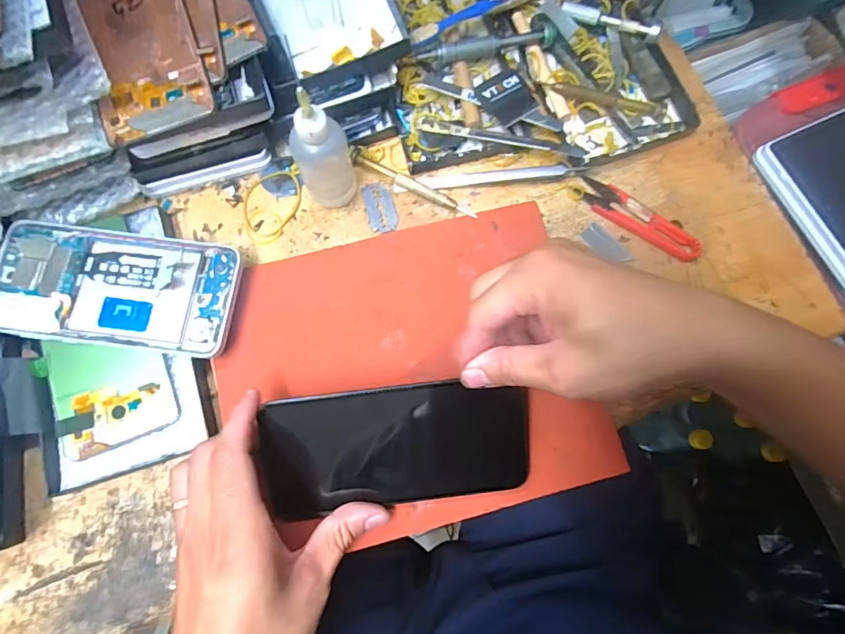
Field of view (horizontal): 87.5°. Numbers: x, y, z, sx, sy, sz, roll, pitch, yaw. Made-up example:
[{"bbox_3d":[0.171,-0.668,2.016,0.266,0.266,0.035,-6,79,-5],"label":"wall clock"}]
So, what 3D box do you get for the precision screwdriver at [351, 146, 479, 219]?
[{"bbox_3d":[-0.008,-0.100,0.337,0.107,0.012,0.011,29,79,5],"label":"precision screwdriver"}]

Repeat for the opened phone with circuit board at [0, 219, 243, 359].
[{"bbox_3d":[-0.207,-0.020,0.297,0.158,0.009,0.078,7,78,0],"label":"opened phone with circuit board"}]

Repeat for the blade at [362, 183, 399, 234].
[{"bbox_3d":[-0.032,-0.084,0.338,0.022,0.004,0.041,-12,76,-11],"label":"blade"}]

